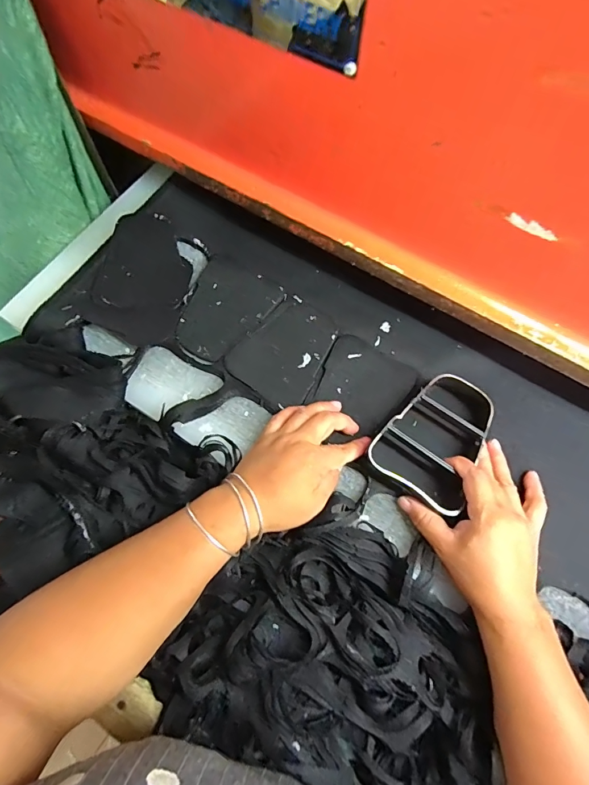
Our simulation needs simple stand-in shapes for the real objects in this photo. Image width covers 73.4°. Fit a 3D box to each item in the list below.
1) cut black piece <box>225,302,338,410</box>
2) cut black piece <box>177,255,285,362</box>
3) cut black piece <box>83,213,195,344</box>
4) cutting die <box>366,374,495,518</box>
[{"bbox_3d":[-0.007,-0.048,0.449,0.093,0.007,0.120,37,71,12],"label":"cut black piece"},{"bbox_3d":[-0.084,-0.096,0.463,0.097,0.009,0.118,29,69,9],"label":"cut black piece"},{"bbox_3d":[-0.178,-0.136,0.471,0.102,0.007,0.156,14,74,-3],"label":"cut black piece"},{"bbox_3d":[0.141,0.045,0.395,0.097,0.035,0.125,33,74,11],"label":"cutting die"}]

